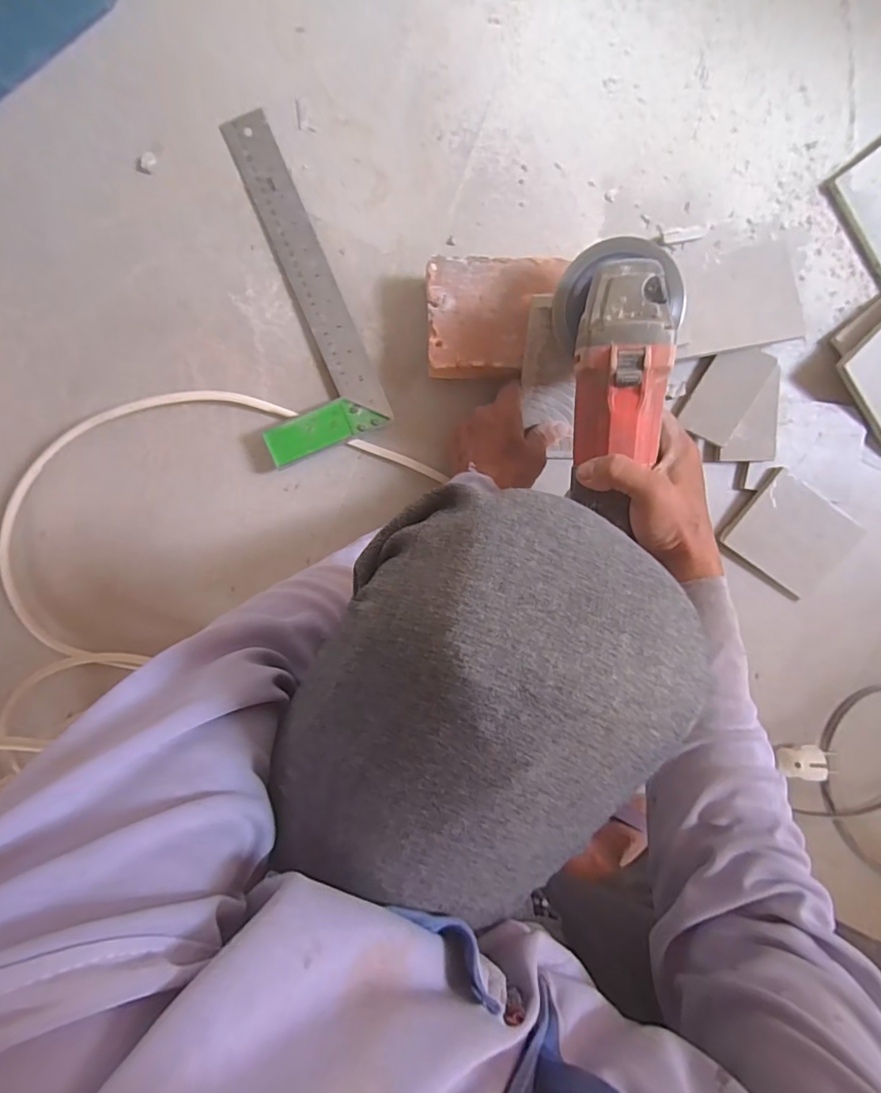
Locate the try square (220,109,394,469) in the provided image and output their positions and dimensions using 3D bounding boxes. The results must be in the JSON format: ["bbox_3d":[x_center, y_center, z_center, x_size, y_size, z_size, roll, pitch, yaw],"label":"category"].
[{"bbox_3d":[-0.158,-0.238,0.478,0.118,0.023,0.301,-22,98,3],"label":"try square"}]

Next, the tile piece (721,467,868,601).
[{"bbox_3d":[0.367,-0.010,0.529,0.120,0.007,0.094,34,109,-8],"label":"tile piece"}]

